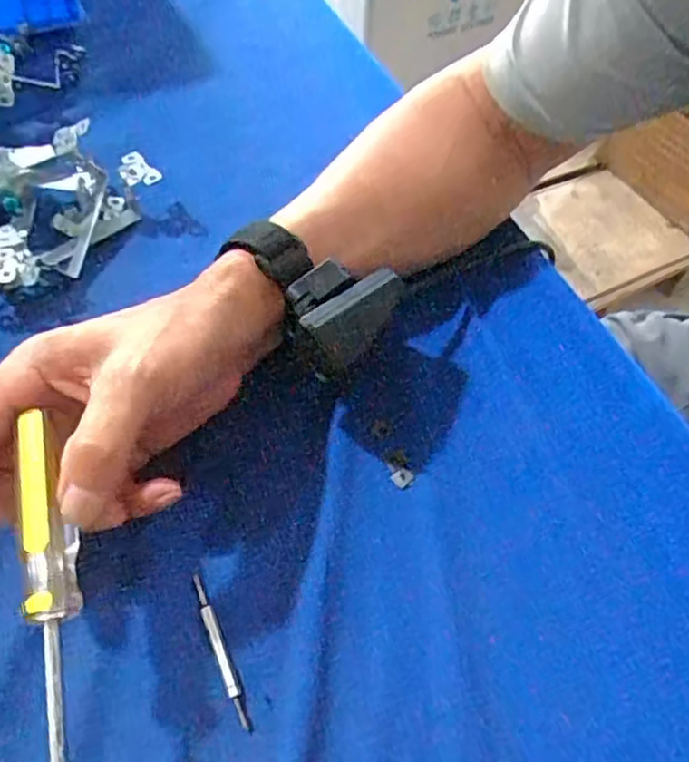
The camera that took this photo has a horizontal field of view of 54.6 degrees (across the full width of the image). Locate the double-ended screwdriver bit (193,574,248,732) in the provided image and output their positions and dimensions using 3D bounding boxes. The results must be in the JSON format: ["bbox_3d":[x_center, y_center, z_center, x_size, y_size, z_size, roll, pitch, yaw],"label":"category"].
[{"bbox_3d":[-0.054,0.116,0.290,0.005,0.004,0.067,-20,62,-16],"label":"double-ended screwdriver bit"}]

